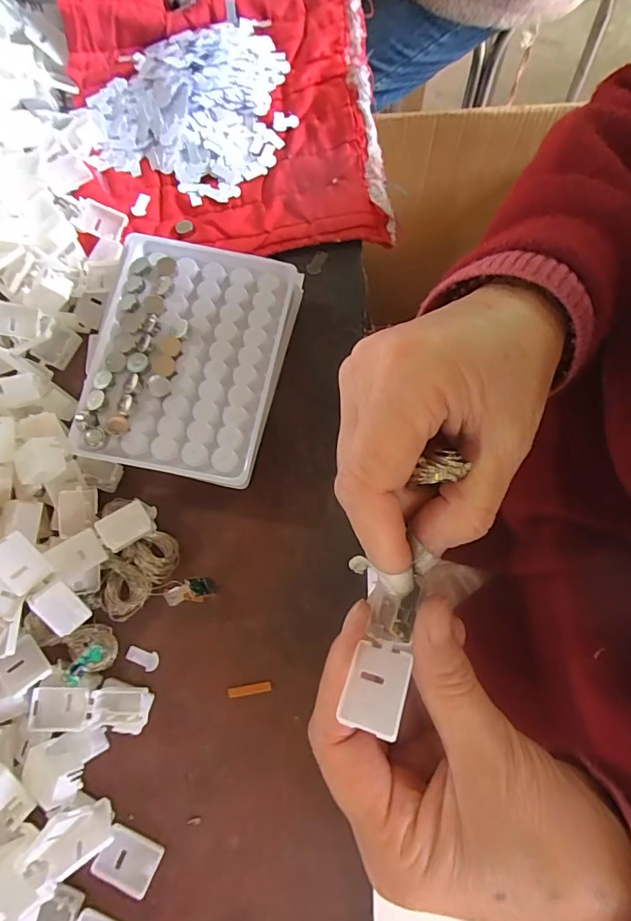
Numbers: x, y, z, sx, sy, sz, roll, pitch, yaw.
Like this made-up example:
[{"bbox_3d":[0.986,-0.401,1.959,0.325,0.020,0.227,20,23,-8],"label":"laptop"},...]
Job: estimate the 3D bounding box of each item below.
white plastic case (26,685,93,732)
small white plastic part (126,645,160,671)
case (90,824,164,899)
[{"bbox_3d":[-0.126,0.123,0.228,0.032,0.008,0.019,1,75,4],"label":"white plastic case"},{"bbox_3d":[-0.091,0.104,0.242,0.017,0.004,0.010,24,78,9],"label":"small white plastic part"},{"bbox_3d":[-0.086,0.185,0.213,0.027,0.007,0.021,23,77,9],"label":"case"}]

